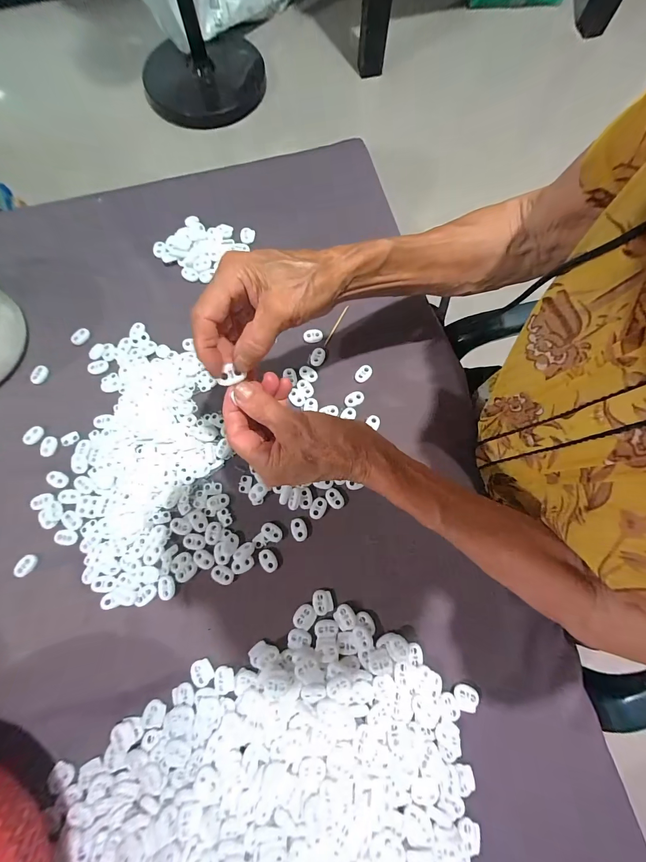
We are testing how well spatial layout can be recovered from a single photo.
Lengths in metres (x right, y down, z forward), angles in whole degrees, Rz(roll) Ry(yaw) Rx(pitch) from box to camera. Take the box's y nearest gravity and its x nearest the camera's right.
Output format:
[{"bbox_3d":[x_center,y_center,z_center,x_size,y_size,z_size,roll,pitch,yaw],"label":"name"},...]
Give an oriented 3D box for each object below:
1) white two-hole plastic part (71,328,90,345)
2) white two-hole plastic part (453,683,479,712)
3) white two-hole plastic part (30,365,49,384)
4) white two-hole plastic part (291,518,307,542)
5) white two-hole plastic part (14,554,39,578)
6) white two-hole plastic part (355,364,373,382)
[{"bbox_3d":[-0.286,-0.112,0.394,0.015,0.004,0.022,38,78,8],"label":"white two-hole plastic part"},{"bbox_3d":[0.132,0.245,0.309,0.022,0.009,0.019,6,75,0],"label":"white two-hole plastic part"},{"bbox_3d":[-0.322,-0.064,0.382,0.014,0.004,0.022,12,75,2],"label":"white two-hole plastic part"},{"bbox_3d":[-0.025,0.101,0.343,0.015,0.004,0.022,-17,76,-5],"label":"white two-hole plastic part"},{"bbox_3d":[-0.296,0.134,0.333,0.015,0.004,0.022,27,76,6],"label":"white two-hole plastic part"},{"bbox_3d":[0.047,-0.066,0.387,0.015,0.004,0.023,41,78,9],"label":"white two-hole plastic part"}]

